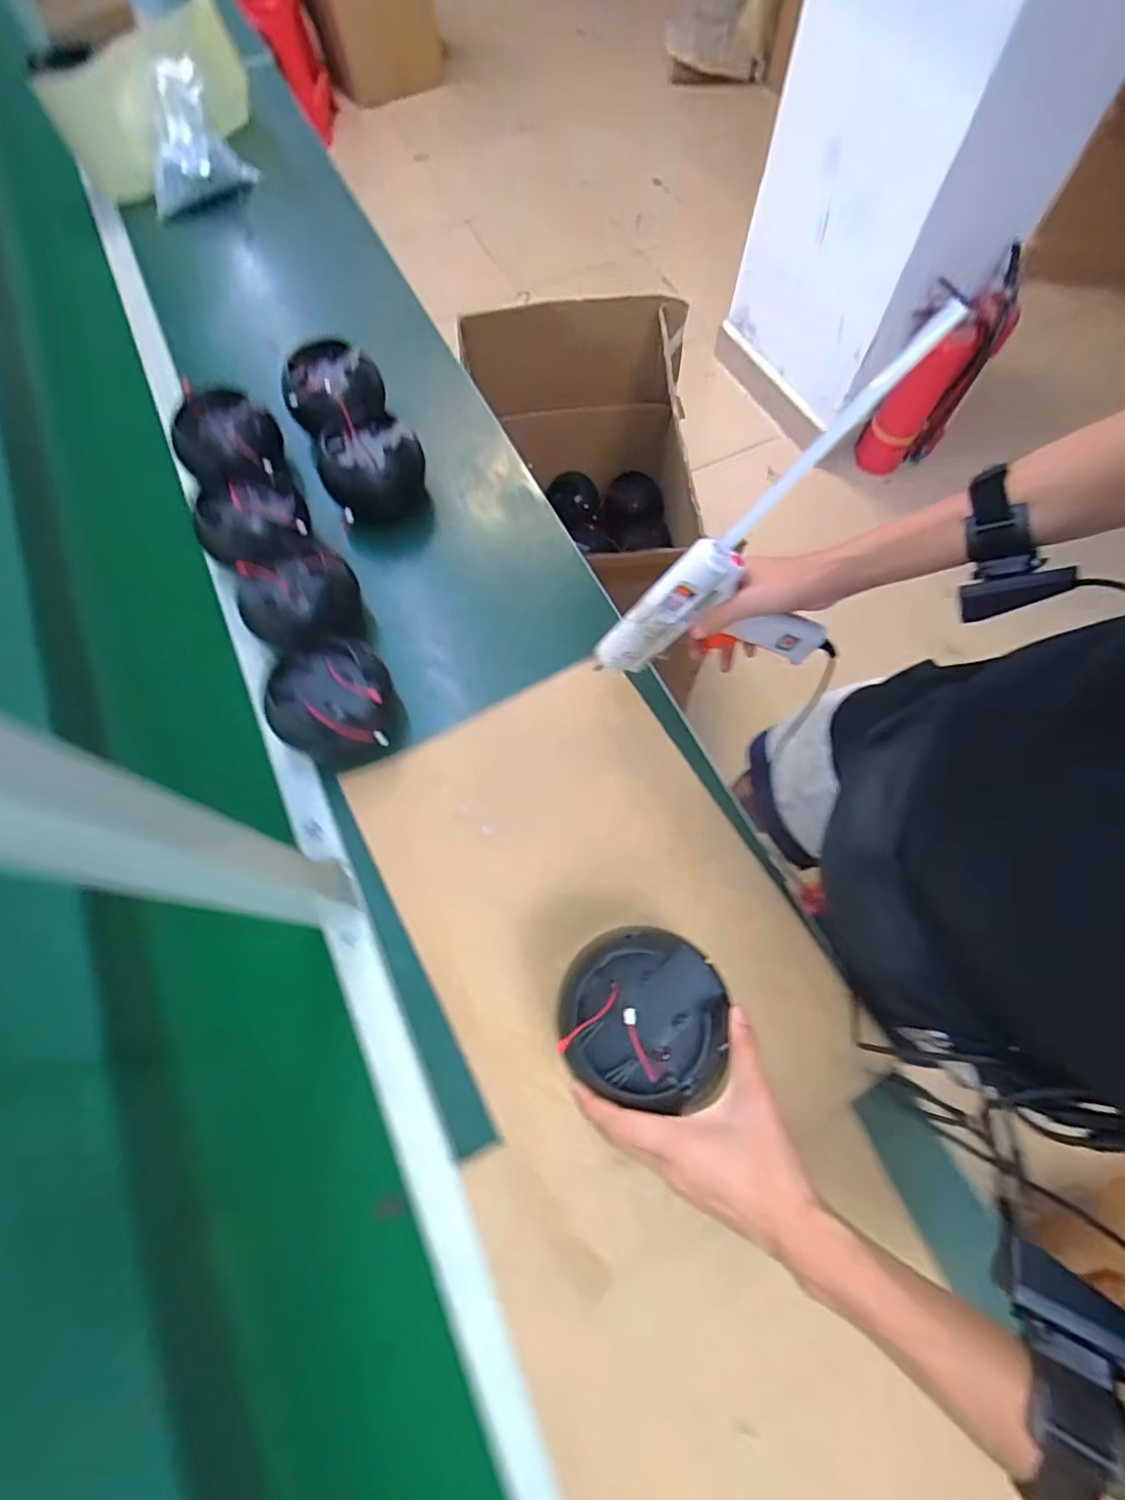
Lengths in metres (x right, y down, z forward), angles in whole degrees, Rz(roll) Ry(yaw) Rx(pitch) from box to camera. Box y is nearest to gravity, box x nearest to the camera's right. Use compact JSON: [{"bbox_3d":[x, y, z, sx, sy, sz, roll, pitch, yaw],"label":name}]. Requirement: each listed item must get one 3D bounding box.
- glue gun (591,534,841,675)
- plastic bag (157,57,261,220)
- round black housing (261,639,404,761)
[{"bbox_3d":[0.131,-0.133,0.546,0.211,0.134,0.040,-3,53,15],"label":"glue gun"},{"bbox_3d":[-0.664,-1.052,1.013,0.117,0.132,0.194,39,74,13],"label":"plastic bag"},{"bbox_3d":[-0.235,-0.055,0.614,0.127,0.058,0.120,4,69,1],"label":"round black housing"}]

